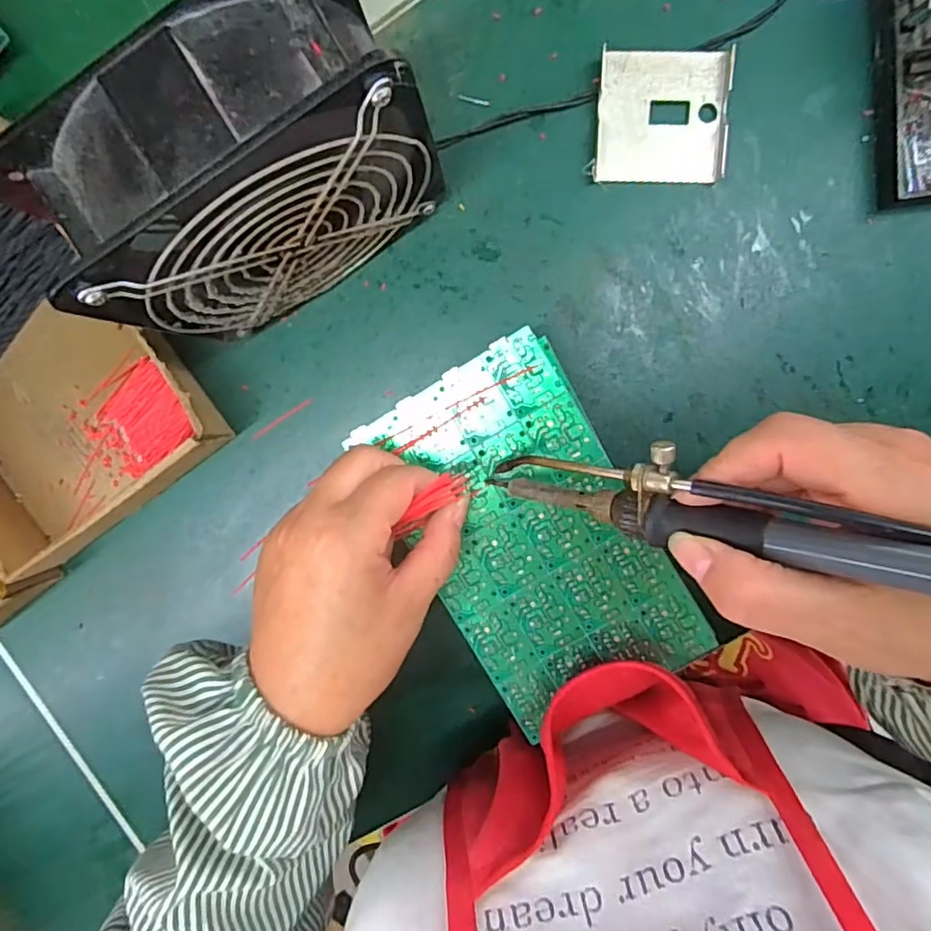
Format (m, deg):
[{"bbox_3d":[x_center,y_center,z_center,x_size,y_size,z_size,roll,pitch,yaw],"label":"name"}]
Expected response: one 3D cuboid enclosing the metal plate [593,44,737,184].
[{"bbox_3d":[0.106,-0.187,0.315,0.068,0.009,0.064,3,97,4],"label":"metal plate"}]

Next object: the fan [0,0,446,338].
[{"bbox_3d":[-0.088,-0.120,0.266,0.147,0.152,0.061,-30,93,6],"label":"fan"}]

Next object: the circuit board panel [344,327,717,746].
[{"bbox_3d":[0.031,0.034,0.281,0.103,0.004,0.171,-30,94,8],"label":"circuit board panel"}]

